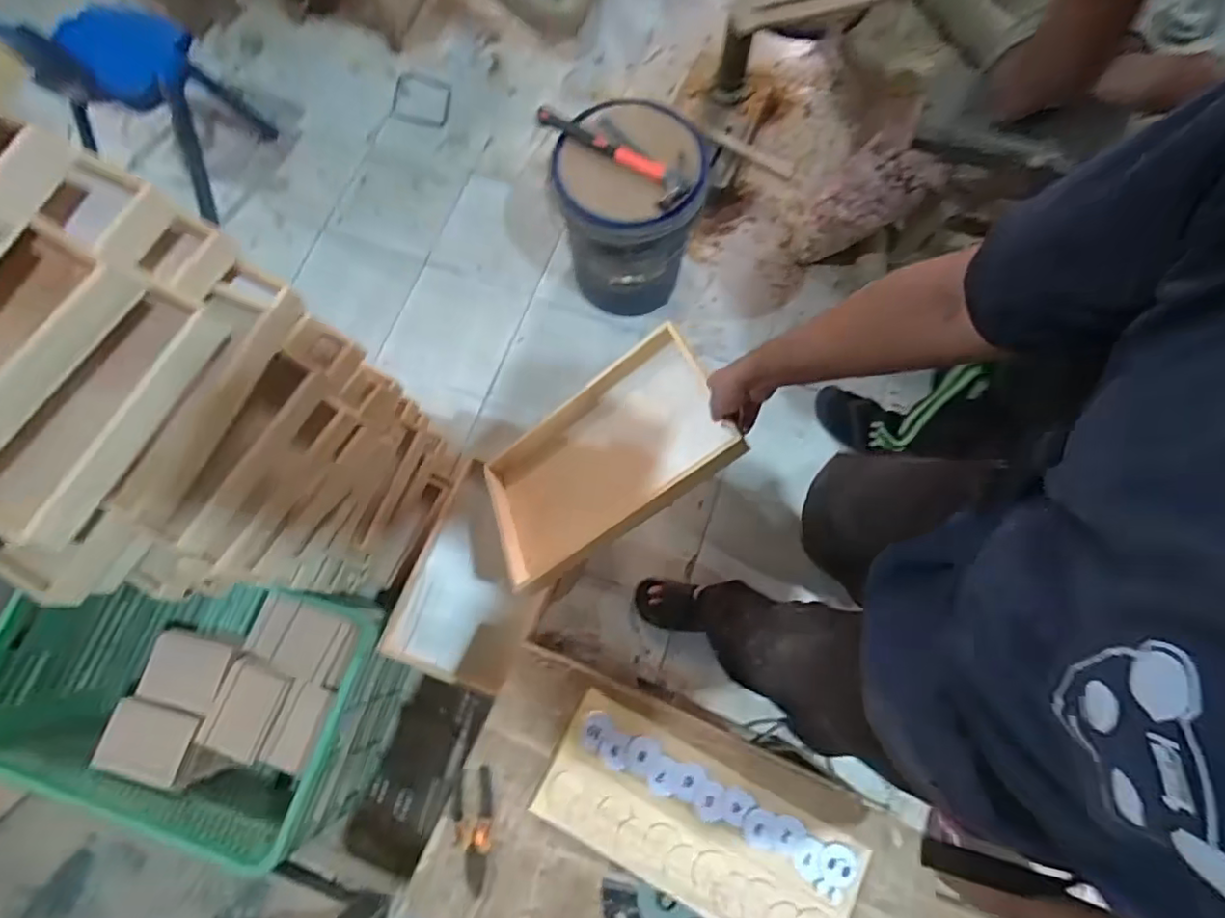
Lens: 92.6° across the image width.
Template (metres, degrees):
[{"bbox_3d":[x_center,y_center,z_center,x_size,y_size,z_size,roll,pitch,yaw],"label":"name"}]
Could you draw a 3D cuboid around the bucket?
[{"bbox_3d":[0.033,-0.518,1.295,0.284,0.382,0.279,0,77,1],"label":"bucket"}]

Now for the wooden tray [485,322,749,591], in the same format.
[{"bbox_3d":[-0.025,0.008,0.869,0.408,0.057,0.245,-36,51,18],"label":"wooden tray"}]

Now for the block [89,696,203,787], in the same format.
[{"bbox_3d":[-0.807,0.490,1.014,0.148,0.017,0.118,16,78,4],"label":"block"}]

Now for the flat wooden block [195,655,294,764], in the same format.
[{"bbox_3d":[-0.643,0.438,1.020,0.124,0.030,0.153,19,76,5],"label":"flat wooden block"}]

